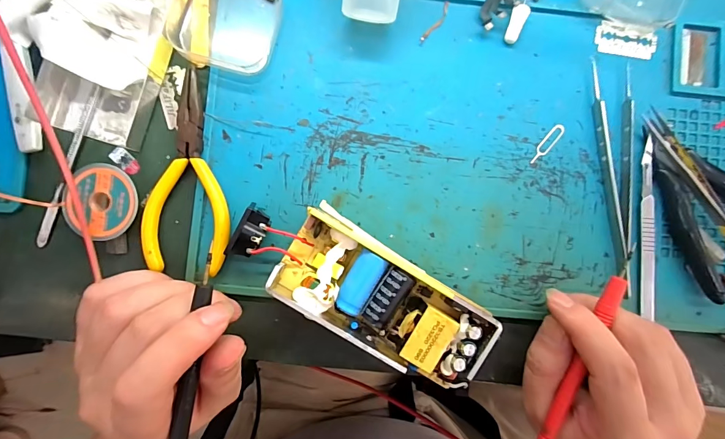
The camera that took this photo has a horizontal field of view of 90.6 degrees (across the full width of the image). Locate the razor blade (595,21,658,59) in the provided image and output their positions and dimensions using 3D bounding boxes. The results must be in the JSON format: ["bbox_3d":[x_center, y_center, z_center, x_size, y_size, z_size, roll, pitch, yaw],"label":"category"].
[{"bbox_3d":[0.182,-0.123,0.246,0.041,0.004,0.021,8,91,0],"label":"razor blade"}]

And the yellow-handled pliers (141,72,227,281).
[{"bbox_3d":[-0.105,-0.030,0.225,0.053,0.014,0.123,7,88,-3],"label":"yellow-handled pliers"}]

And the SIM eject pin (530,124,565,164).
[{"bbox_3d":[0.125,-0.050,0.240,0.008,0.004,0.033,39,87,-1],"label":"SIM eject pin"}]

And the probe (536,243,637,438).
[{"bbox_3d":[0.123,0.076,0.196,0.011,0.009,0.127,18,100,-2],"label":"probe"}]

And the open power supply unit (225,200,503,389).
[{"bbox_3d":[0.001,0.041,0.220,0.163,0.028,0.058,32,87,-1],"label":"open power supply unit"}]

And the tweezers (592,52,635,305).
[{"bbox_3d":[0.168,-0.029,0.238,0.026,0.010,0.150,0,88,-3],"label":"tweezers"}]

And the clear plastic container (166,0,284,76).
[{"bbox_3d":[-0.086,-0.133,0.231,0.062,0.017,0.067,13,87,-2],"label":"clear plastic container"}]

